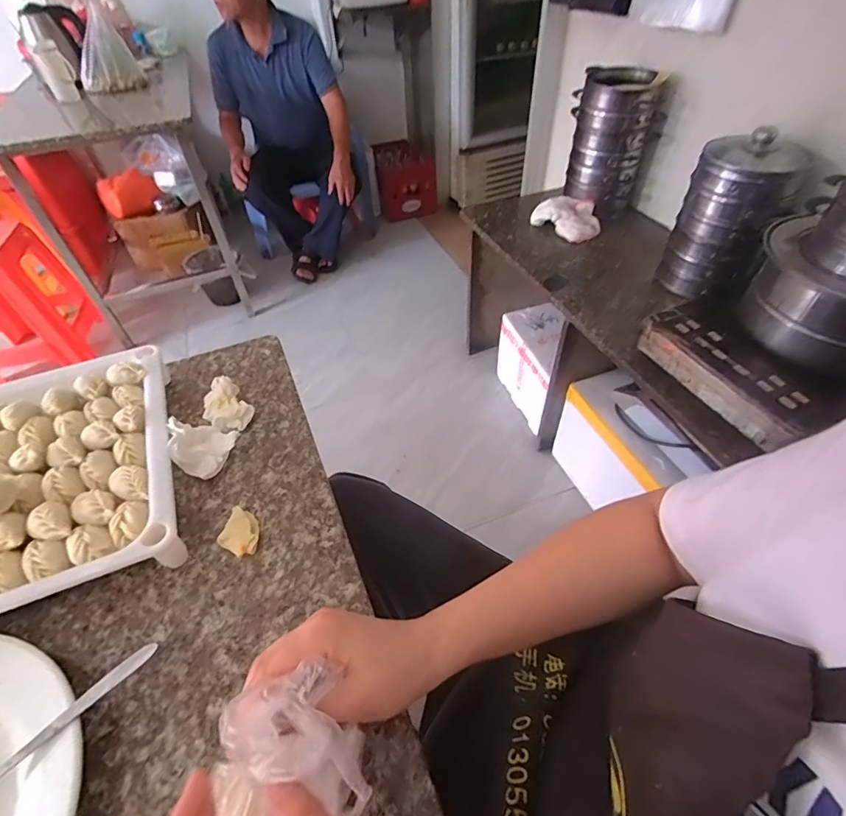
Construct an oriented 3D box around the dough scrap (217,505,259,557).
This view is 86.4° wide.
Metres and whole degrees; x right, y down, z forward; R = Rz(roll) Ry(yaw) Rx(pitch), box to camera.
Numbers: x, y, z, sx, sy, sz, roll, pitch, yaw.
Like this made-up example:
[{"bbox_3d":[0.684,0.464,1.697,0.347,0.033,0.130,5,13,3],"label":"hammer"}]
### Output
[{"bbox_3d":[-0.155,0.105,0.387,0.031,0.010,0.039,6,48,8],"label":"dough scrap"}]

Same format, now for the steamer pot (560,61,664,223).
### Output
[{"bbox_3d":[0.471,-0.664,1.159,0.172,0.310,0.203,3,48,6],"label":"steamer pot"}]

